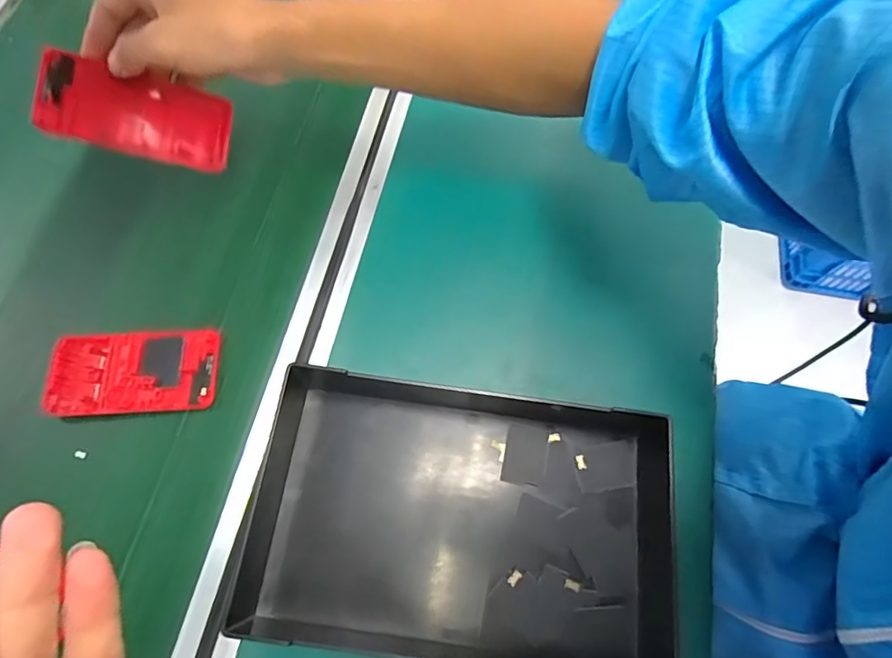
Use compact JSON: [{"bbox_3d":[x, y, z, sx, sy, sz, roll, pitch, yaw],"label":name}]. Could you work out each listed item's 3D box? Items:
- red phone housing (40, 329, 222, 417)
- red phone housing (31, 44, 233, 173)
[{"bbox_3d":[-0.236,0.032,0.397,0.122,0.008,0.063,-3,69,-1],"label":"red phone housing"},{"bbox_3d":[-0.224,-0.158,0.384,0.121,0.012,0.060,8,85,-28],"label":"red phone housing"}]

